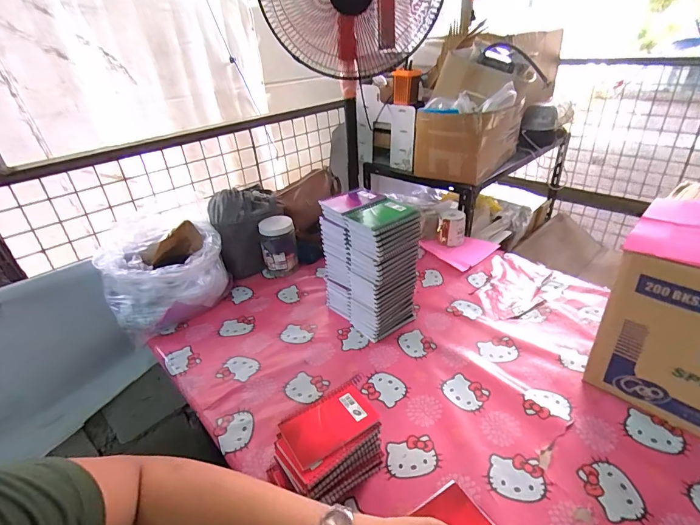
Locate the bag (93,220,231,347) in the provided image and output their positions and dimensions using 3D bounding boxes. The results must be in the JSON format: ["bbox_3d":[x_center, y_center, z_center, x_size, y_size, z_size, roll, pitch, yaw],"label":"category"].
[{"bbox_3d":[-0.470,0.027,0.985,0.285,0.207,0.204,-21,35,-24],"label":"bag"}]

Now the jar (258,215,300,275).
[{"bbox_3d":[-0.208,-0.047,1.126,0.099,0.155,0.087,-8,32,-5],"label":"jar"}]

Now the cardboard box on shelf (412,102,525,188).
[{"bbox_3d":[0.399,-0.423,1.295,0.239,0.208,0.358,20,38,34],"label":"cardboard box on shelf"}]

